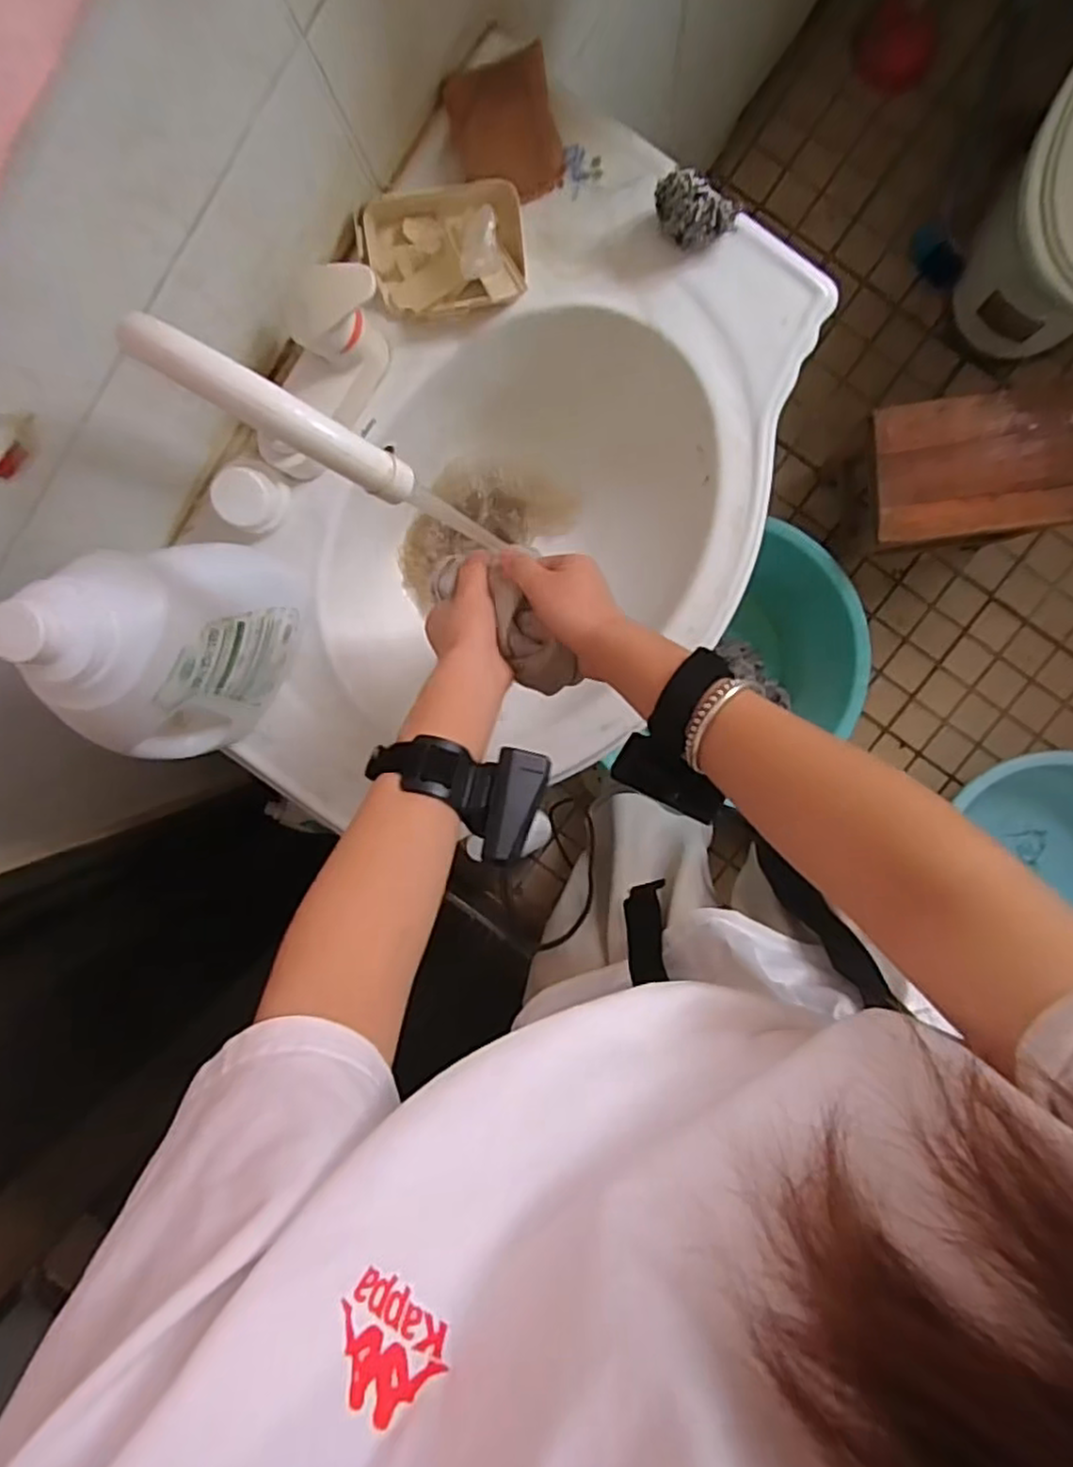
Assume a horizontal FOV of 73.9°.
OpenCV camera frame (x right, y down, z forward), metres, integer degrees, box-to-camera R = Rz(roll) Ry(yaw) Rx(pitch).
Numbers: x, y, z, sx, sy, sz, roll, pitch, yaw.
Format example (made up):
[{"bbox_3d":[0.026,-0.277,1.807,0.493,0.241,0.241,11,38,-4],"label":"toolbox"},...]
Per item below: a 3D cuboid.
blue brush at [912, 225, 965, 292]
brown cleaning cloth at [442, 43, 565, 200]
[{"bbox_3d":[0.678,-0.806,1.207,0.062,0.021,0.105,-30,93,9],"label":"blue brush"},{"bbox_3d":[-0.023,-0.461,0.548,0.076,0.018,0.089,-15,95,8],"label":"brown cleaning cloth"}]

